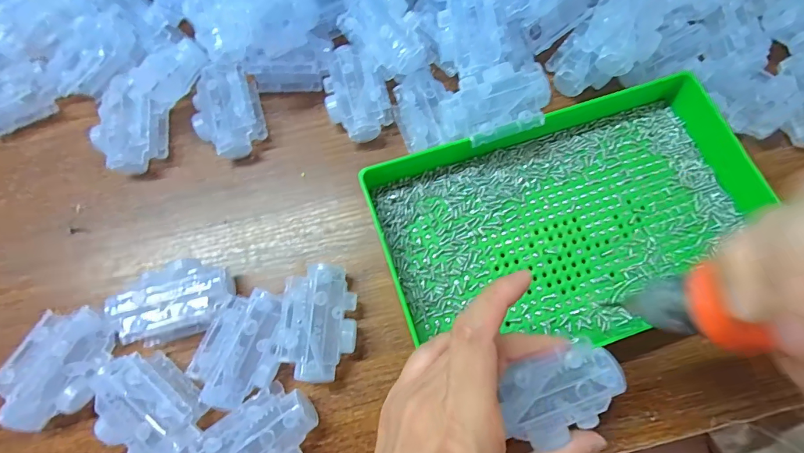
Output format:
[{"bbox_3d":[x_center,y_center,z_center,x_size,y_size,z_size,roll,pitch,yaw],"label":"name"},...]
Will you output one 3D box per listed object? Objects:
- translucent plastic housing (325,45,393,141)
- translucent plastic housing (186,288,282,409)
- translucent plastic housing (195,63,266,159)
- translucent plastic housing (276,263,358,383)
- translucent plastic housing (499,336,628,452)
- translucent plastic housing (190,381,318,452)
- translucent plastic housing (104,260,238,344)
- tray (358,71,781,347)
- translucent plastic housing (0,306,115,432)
[{"bbox_3d":[-0.036,-0.099,0.292,0.044,0.027,0.068,-21,74,-6],"label":"translucent plastic housing"},{"bbox_3d":[-0.095,0.074,0.240,0.044,0.028,0.068,19,74,5],"label":"translucent plastic housing"},{"bbox_3d":[-0.129,-0.085,0.288,0.043,0.027,0.066,-13,74,-4],"label":"translucent plastic housing"},{"bbox_3d":[-0.051,0.060,0.245,0.043,0.029,0.068,1,73,0],"label":"translucent plastic housing"},{"bbox_3d":[0.080,0.083,0.194,0.061,0.016,0.042,-20,75,-4],"label":"translucent plastic housing"},{"bbox_3d":[-0.083,0.125,0.224,0.067,0.029,0.044,-38,77,-11],"label":"translucent plastic housing"},{"bbox_3d":[-0.143,0.046,0.248,0.069,0.031,0.047,-15,74,-5],"label":"translucent plastic housing"},{"bbox_3d":[0.109,-0.004,0.259,0.245,0.032,0.159,-17,74,-5],"label":"tray"},{"bbox_3d":[-0.203,0.084,0.232,0.042,0.026,0.068,21,74,6],"label":"translucent plastic housing"}]

